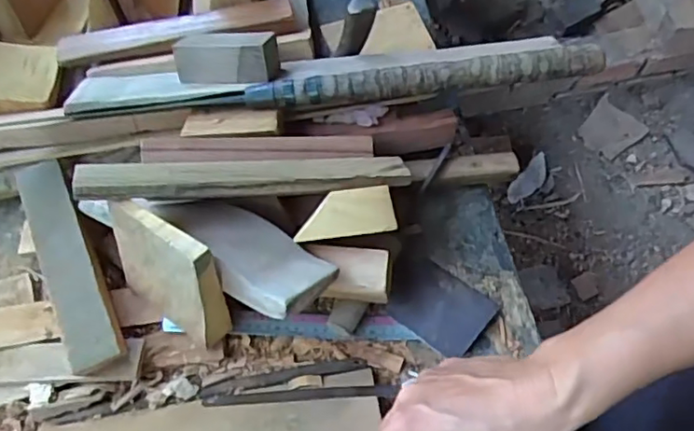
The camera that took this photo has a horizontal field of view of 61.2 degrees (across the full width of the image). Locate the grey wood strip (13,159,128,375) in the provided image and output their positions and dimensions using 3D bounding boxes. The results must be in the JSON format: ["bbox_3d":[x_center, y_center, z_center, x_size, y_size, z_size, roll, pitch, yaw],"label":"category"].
[{"bbox_3d":[-0.287,0.042,0.598,0.051,0.025,0.242,-25,63,-14],"label":"grey wood strip"}]

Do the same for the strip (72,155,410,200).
[{"bbox_3d":[-0.090,-0.039,0.569,0.314,0.020,0.048,-3,59,-17],"label":"strip"}]

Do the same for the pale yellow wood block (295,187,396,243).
[{"bbox_3d":[-0.003,-0.002,0.576,0.094,0.020,0.044,-8,87,-2],"label":"pale yellow wood block"}]

